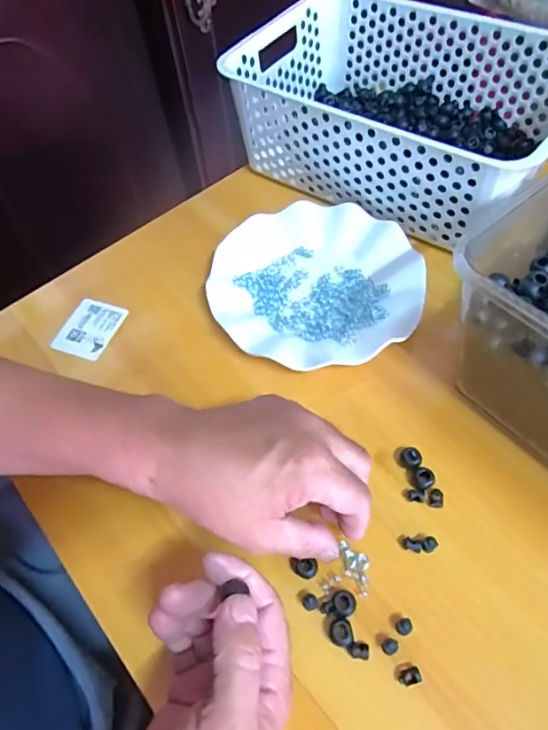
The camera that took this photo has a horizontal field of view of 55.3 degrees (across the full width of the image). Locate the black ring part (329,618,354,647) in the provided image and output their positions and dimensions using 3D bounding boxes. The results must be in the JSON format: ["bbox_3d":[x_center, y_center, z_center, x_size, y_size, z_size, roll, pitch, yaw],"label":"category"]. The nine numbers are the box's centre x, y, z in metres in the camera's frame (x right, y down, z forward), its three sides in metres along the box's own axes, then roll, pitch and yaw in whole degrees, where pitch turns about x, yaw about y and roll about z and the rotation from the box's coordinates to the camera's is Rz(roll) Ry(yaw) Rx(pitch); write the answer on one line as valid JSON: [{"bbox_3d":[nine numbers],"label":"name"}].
[{"bbox_3d":[0.041,0.164,0.319,0.014,0.010,0.015,-2,56,3],"label":"black ring part"}]

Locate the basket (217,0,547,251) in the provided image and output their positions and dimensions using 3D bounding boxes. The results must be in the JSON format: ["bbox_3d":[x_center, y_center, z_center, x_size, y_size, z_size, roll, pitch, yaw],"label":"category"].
[{"bbox_3d":[0.124,-0.251,0.518,0.309,0.100,0.209,29,63,21],"label":"basket"}]

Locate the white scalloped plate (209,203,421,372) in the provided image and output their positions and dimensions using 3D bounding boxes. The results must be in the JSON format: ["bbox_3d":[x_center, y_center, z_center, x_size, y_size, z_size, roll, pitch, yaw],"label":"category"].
[{"bbox_3d":[0.038,-0.074,0.466,0.183,0.019,0.179,-2,56,3],"label":"white scalloped plate"}]

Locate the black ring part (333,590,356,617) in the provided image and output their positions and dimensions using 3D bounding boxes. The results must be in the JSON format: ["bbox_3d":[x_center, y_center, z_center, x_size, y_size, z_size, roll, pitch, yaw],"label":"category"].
[{"bbox_3d":[0.045,0.149,0.328,0.014,0.007,0.014,-2,56,3],"label":"black ring part"}]

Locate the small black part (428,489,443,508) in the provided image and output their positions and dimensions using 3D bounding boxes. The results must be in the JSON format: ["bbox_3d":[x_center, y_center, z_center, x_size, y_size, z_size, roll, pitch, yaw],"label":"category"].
[{"bbox_3d":[0.112,0.092,0.361,0.010,0.004,0.012,6,57,8],"label":"small black part"}]

